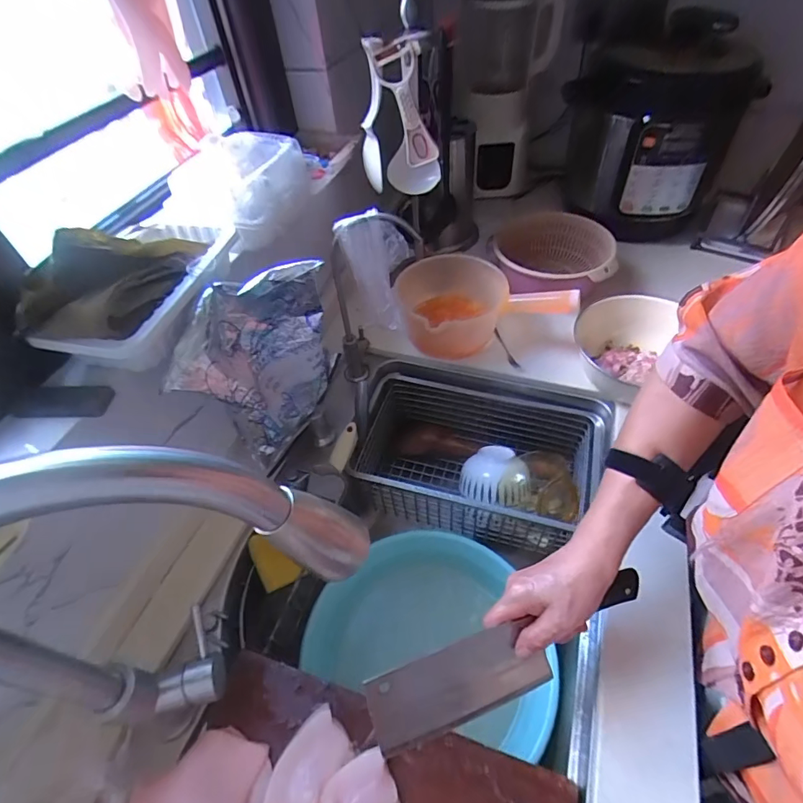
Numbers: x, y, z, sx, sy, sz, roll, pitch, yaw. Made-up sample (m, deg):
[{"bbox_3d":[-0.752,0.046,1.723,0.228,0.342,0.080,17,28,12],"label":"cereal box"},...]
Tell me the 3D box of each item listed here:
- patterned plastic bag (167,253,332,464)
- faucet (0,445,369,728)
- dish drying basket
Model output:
[{"bbox_3d":[-0.171,-0.035,0.549,0.072,0.230,0.176,27,58,24],"label":"patterned plastic bag"},{"bbox_3d":[-0.153,0.139,0.316,0.256,0.331,0.048,-15,51,-7],"label":"faucet"},{"bbox_3d":[0.116,0.100,0.757,0.356,0.135,0.217,12,53,15],"label":"dish drying basket"}]

